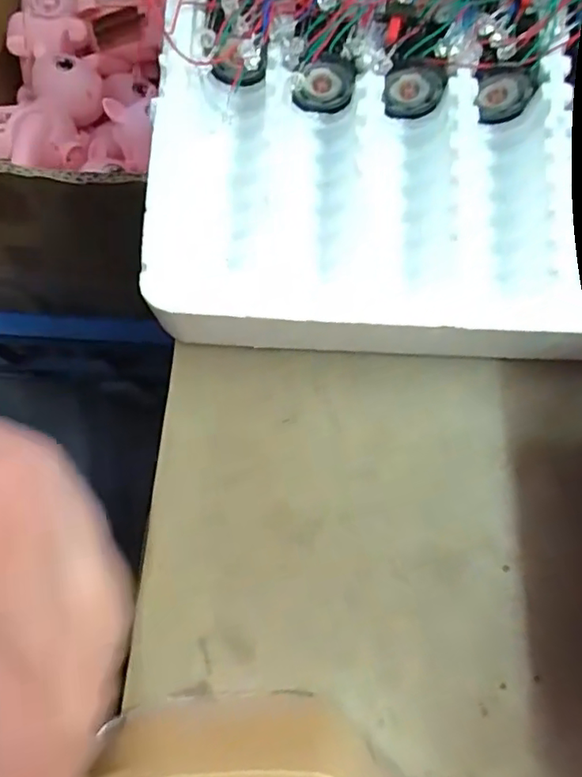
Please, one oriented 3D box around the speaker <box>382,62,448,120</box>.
[{"bbox_3d":[0.046,-0.112,0.221,0.022,0.024,0.006,3,78,0],"label":"speaker"}]

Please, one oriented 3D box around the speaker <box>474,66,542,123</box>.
[{"bbox_3d":[0.080,-0.110,0.221,0.024,0.021,0.007,-8,78,-2],"label":"speaker"}]

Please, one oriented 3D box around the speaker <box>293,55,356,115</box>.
[{"bbox_3d":[0.013,-0.114,0.220,0.022,0.023,0.006,-4,78,-1],"label":"speaker"}]

